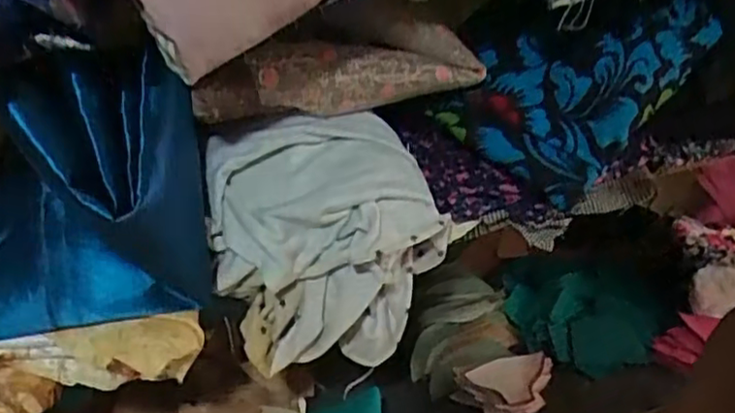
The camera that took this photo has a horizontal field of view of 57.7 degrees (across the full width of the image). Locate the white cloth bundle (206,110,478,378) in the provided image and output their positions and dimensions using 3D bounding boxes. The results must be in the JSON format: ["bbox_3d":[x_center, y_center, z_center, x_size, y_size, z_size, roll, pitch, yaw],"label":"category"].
[{"bbox_3d":[-0.025,0.025,0.567,0.201,0.167,0.126,-9,37,-6],"label":"white cloth bundle"}]

